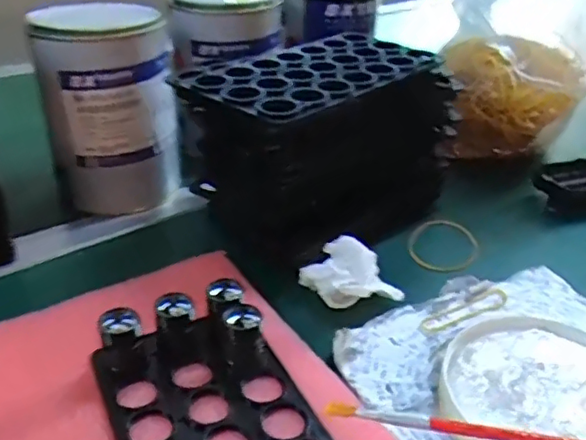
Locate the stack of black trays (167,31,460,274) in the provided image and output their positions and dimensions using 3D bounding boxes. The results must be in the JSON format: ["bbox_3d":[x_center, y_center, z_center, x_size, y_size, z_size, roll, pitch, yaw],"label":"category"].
[{"bbox_3d":[0.024,-0.064,0.491,0.215,0.132,0.120,-26,41,-38],"label":"stack of black trays"}]

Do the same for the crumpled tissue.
[{"bbox_3d":[0.039,0.037,0.423,0.057,0.033,0.048,-10,33,-20],"label":"crumpled tissue"}]

